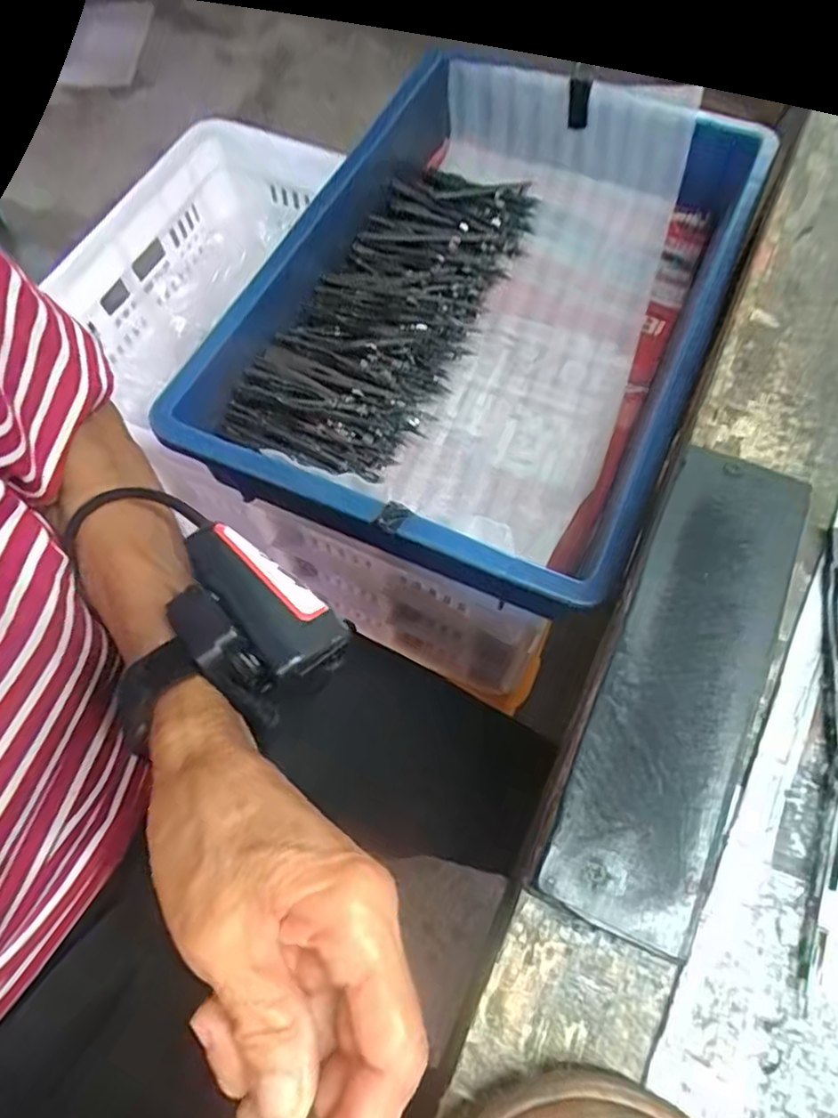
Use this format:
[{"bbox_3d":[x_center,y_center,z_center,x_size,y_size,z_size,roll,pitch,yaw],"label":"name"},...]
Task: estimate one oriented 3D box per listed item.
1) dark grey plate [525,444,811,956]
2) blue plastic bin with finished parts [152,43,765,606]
[{"bbox_3d":[0.113,0.044,0.274,0.060,0.013,0.208,24,67,10],"label":"dark grey plate"},{"bbox_3d":[0.044,-0.179,0.465,0.288,0.095,0.402,23,67,10],"label":"blue plastic bin with finished parts"}]

